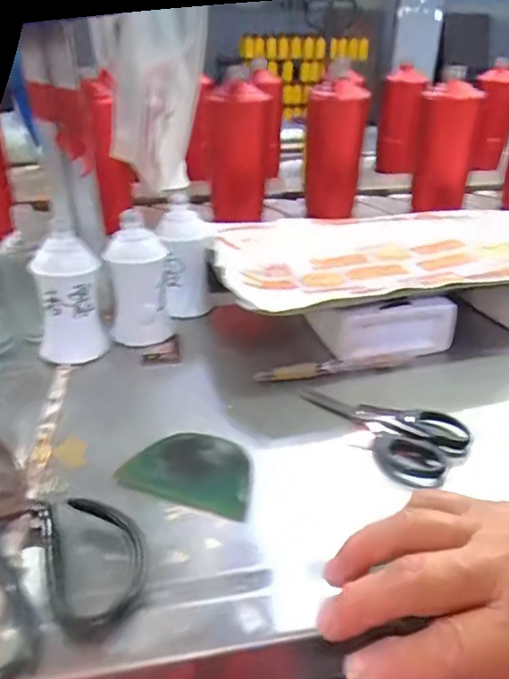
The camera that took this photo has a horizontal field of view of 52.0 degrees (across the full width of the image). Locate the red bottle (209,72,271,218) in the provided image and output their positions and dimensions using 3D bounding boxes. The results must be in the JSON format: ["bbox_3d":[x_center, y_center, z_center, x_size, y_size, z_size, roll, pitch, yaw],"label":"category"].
[{"bbox_3d":[-0.022,-0.254,0.714,0.074,0.172,0.068,2,31,-1],"label":"red bottle"}]

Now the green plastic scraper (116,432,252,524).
[{"bbox_3d":[-0.039,0.082,0.339,0.084,0.005,0.057,11,34,17],"label":"green plastic scraper"}]

